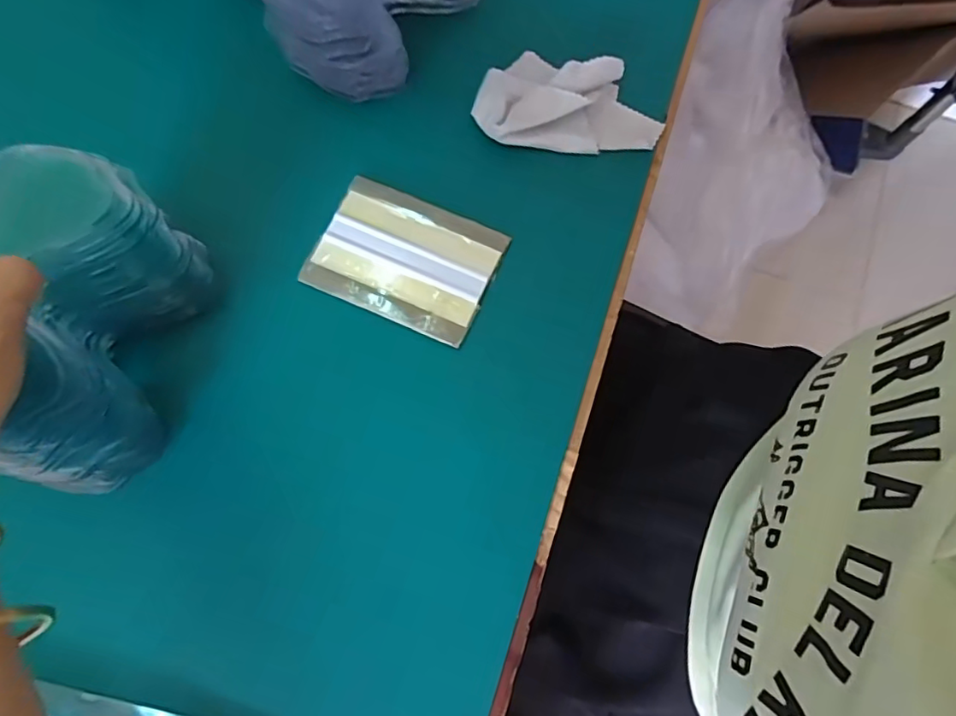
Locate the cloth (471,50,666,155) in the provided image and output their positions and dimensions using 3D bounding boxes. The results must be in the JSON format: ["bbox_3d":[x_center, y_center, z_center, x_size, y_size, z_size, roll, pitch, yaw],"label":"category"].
[{"bbox_3d":[0.057,-0.166,0.346,0.114,0.023,0.069,2,75,-1],"label":"cloth"}]

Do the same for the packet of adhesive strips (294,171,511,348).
[{"bbox_3d":[-0.042,-0.059,0.322,0.100,0.005,0.076,23,76,5],"label":"packet of adhesive strips"}]

